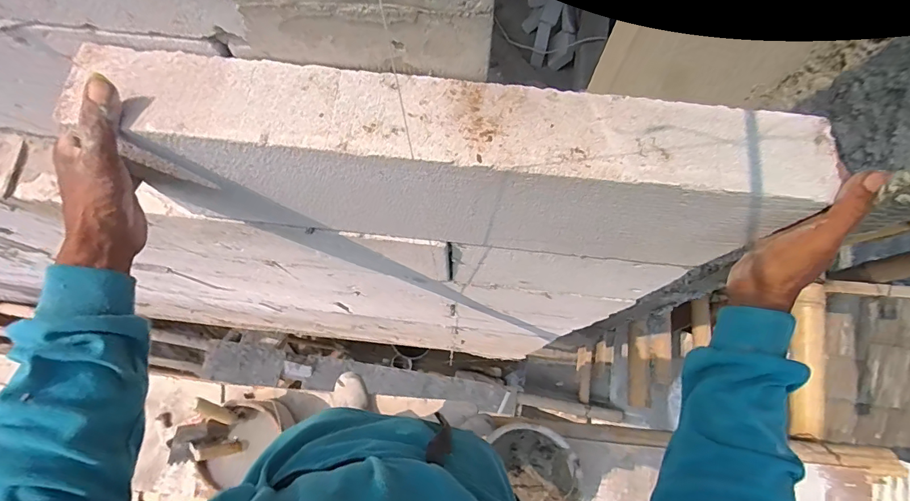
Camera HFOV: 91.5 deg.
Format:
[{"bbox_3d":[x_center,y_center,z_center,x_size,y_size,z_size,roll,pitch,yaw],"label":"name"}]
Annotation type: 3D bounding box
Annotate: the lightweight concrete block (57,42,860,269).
[{"bbox_3d":[-0.010,-0.074,0.428,0.573,0.186,0.074,6,74,1],"label":"lightweight concrete block"}]

